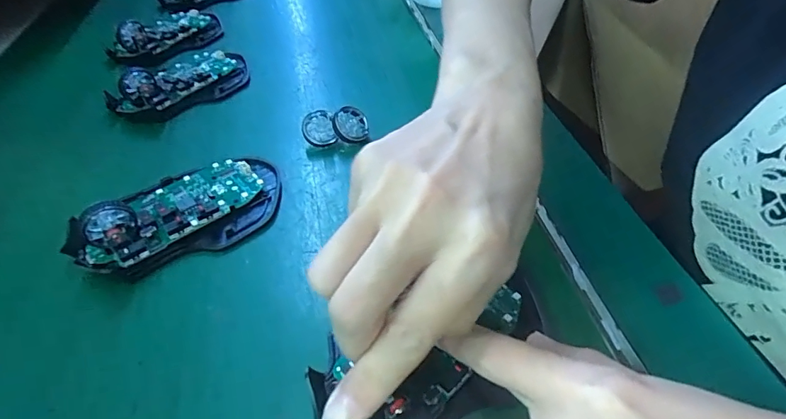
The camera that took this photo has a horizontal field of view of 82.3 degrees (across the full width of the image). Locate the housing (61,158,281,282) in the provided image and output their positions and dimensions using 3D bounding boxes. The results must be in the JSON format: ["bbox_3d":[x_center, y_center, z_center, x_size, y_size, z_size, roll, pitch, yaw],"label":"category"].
[{"bbox_3d":[-0.122,-0.004,0.256,0.112,0.028,0.066,-20,50,-23],"label":"housing"}]

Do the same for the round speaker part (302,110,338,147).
[{"bbox_3d":[-0.052,-0.056,0.311,0.021,0.004,0.026,-16,75,-5],"label":"round speaker part"}]

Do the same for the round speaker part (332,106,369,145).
[{"bbox_3d":[-0.029,-0.058,0.312,0.024,0.004,0.026,-19,81,-17],"label":"round speaker part"}]

